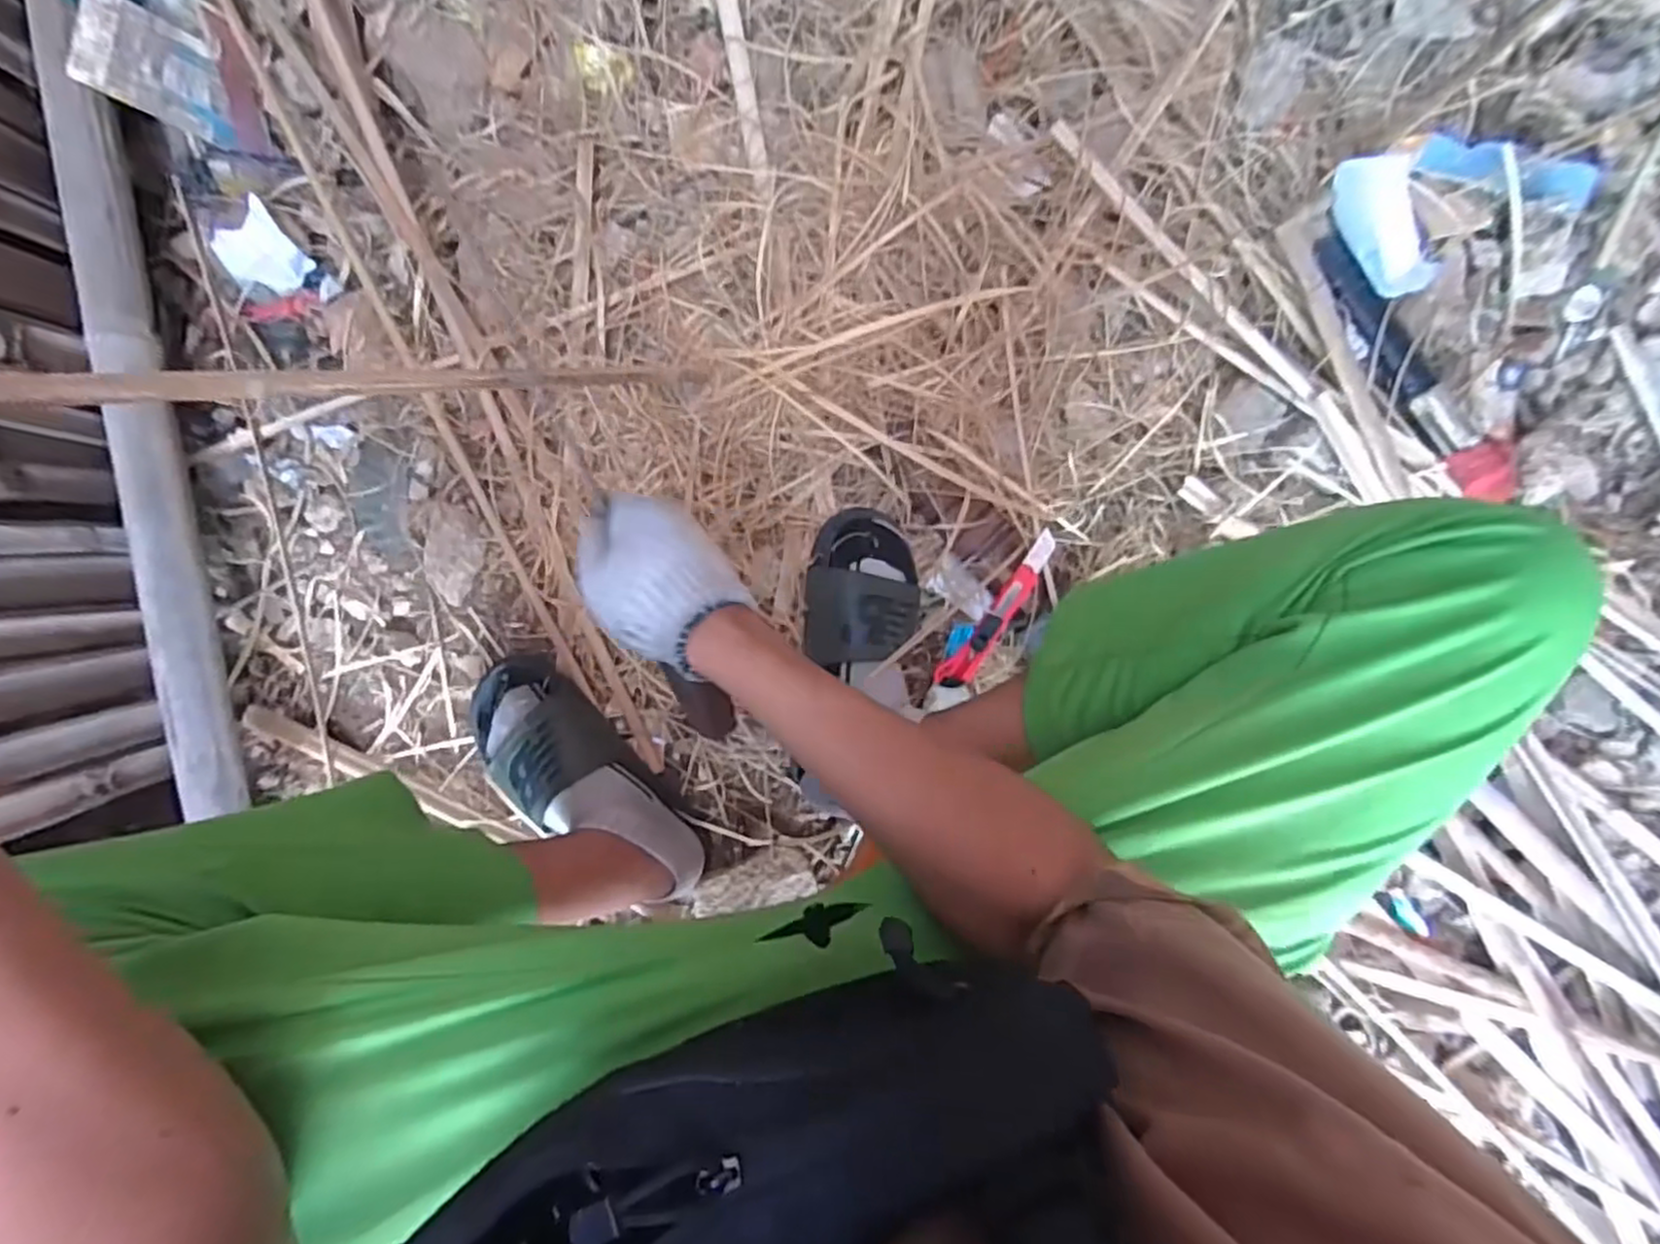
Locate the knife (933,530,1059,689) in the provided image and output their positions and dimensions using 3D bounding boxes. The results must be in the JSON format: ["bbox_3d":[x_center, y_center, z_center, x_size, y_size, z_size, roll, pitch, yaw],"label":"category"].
[{"bbox_3d":[0.164,-0.008,0.701,0.032,0.019,0.174,31,102,-8],"label":"knife"}]

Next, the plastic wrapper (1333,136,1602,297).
[{"bbox_3d":[0.632,-0.421,0.694,0.296,0.049,0.134,-23,96,-5],"label":"plastic wrapper"}]

